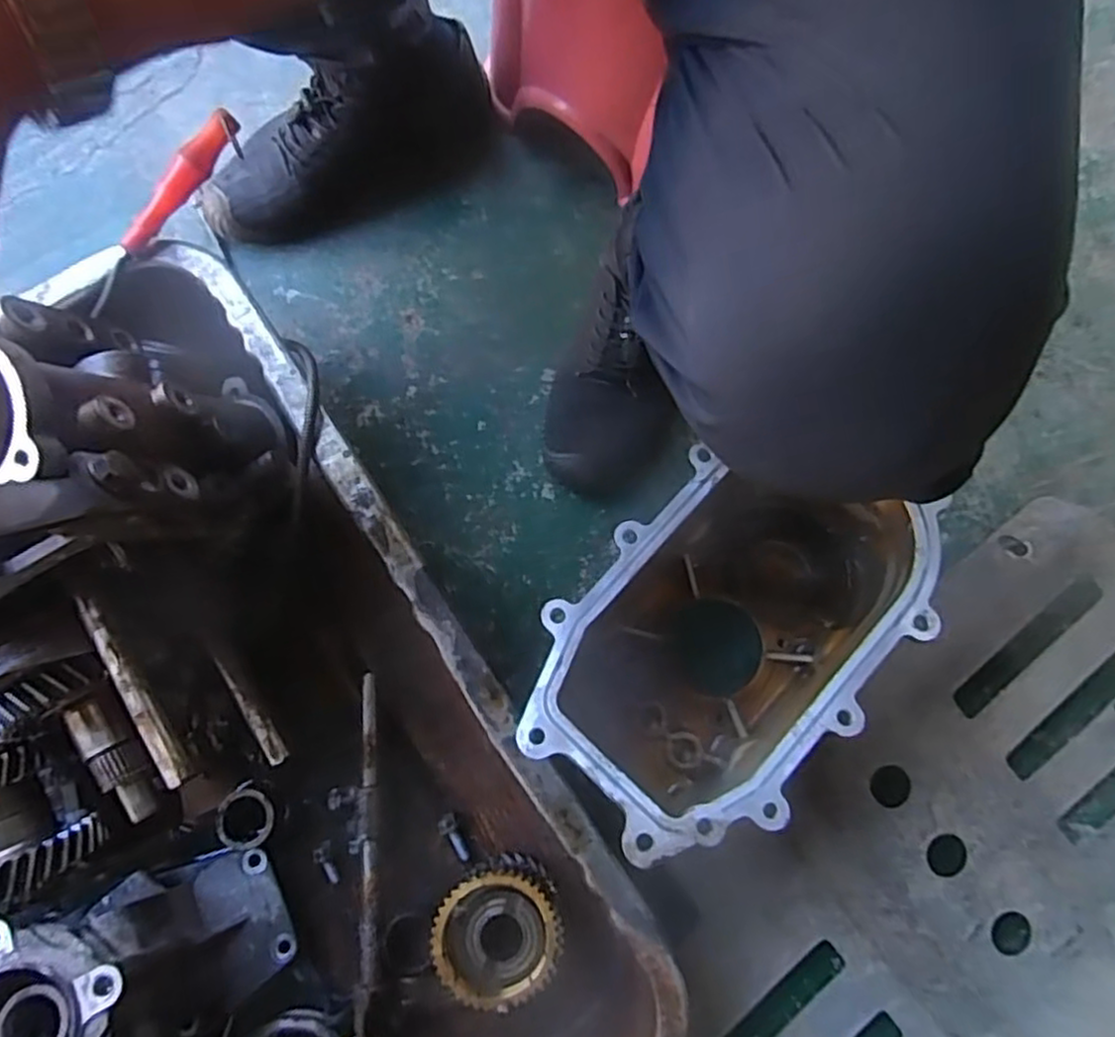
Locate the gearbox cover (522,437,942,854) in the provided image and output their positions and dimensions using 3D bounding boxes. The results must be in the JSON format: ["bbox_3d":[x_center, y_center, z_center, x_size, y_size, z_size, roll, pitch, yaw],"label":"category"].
[{"bbox_3d":[0.093,0.082,0.463,0.165,0.135,0.237,42,80,8],"label":"gearbox cover"}]

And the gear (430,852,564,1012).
[{"bbox_3d":[-0.038,0.268,0.464,0.078,0.058,0.074,-11,78,-3],"label":"gear"}]

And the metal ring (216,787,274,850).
[{"bbox_3d":[-0.217,0.209,0.487,0.037,0.006,0.040,3,76,-12],"label":"metal ring"}]

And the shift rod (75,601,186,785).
[{"bbox_3d":[-0.219,0.088,0.360,0.011,0.016,0.106,-33,80,-7],"label":"shift rod"}]

